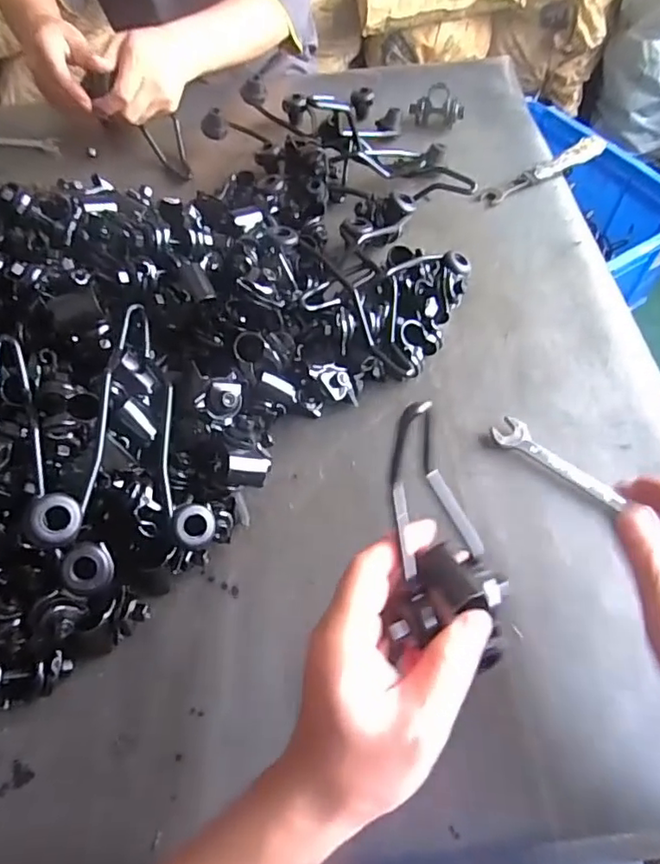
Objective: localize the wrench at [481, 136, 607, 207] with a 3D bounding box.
[{"bbox_3d":[0.258,-0.310,0.669,0.171,0.022,0.023,-27,62,-13],"label":"wrench"}]

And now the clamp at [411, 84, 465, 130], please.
[{"bbox_3d":[0.136,-0.413,0.714,0.068,0.044,0.026,8,60,7],"label":"clamp"}]

